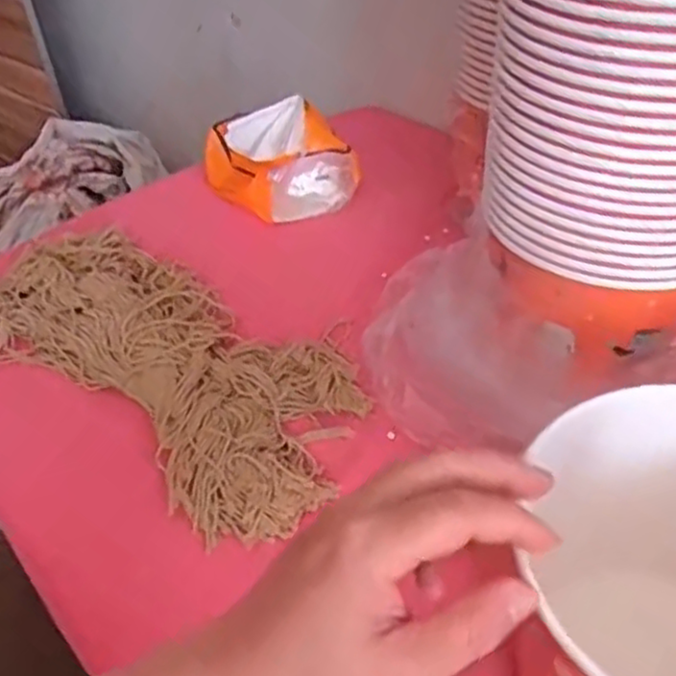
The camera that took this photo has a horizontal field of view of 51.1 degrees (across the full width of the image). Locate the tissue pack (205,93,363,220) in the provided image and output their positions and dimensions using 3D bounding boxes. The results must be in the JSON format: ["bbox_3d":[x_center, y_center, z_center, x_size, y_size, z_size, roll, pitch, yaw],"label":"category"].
[{"bbox_3d":[-0.063,-0.187,0.724,0.125,0.081,0.130,-22,44,-19],"label":"tissue pack"}]

